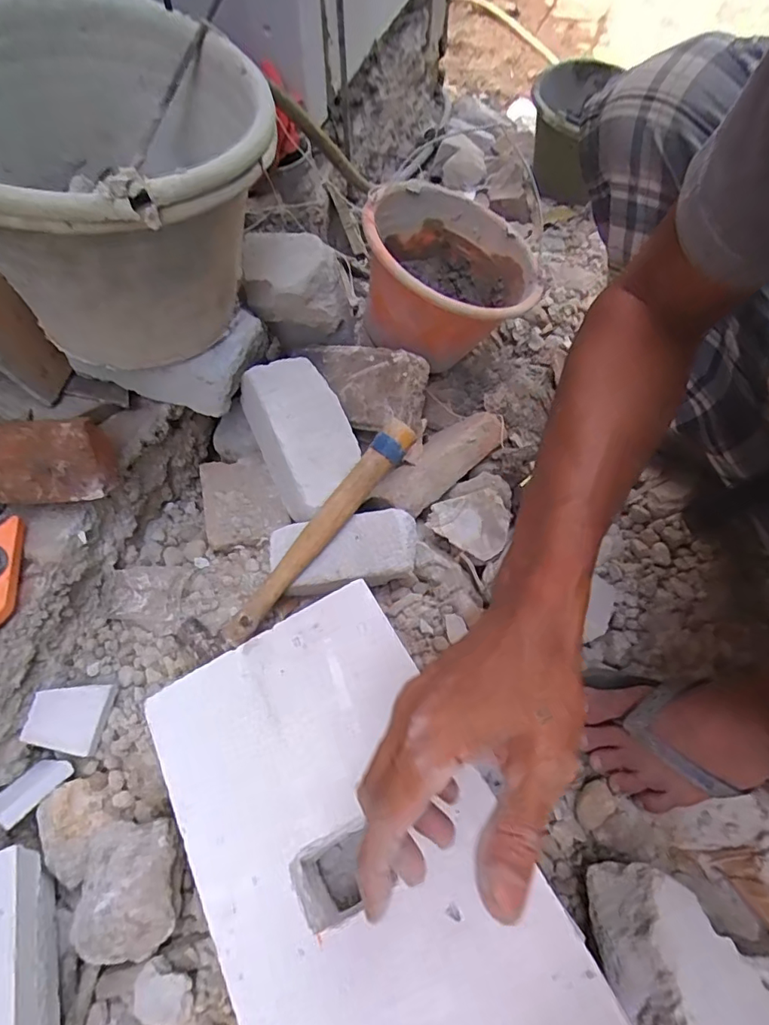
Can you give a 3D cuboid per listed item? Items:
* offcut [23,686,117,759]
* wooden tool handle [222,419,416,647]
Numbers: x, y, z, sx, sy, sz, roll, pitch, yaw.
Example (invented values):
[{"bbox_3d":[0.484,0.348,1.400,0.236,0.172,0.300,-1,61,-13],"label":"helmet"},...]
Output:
[{"bbox_3d":[-0.322,0.207,0.541,0.067,0.022,0.067,9,61,5],"label":"offcut"},{"bbox_3d":[-0.071,0.020,0.577,0.030,0.020,0.294,39,87,17],"label":"wooden tool handle"}]

